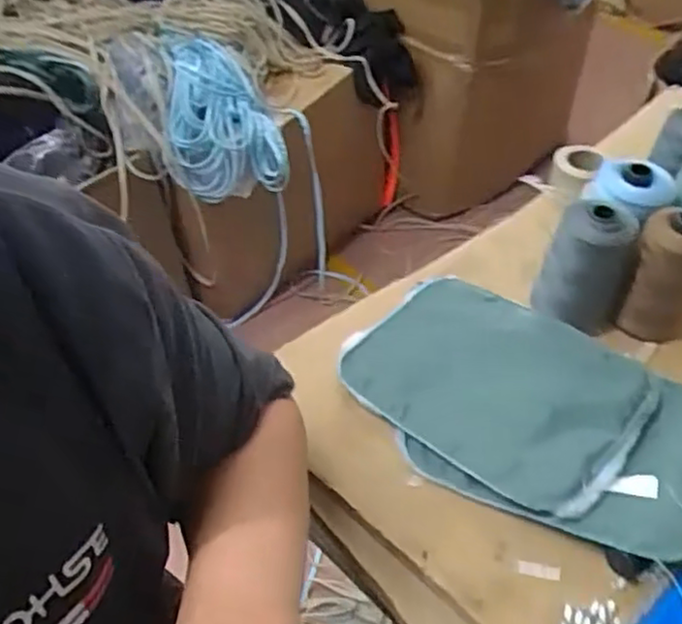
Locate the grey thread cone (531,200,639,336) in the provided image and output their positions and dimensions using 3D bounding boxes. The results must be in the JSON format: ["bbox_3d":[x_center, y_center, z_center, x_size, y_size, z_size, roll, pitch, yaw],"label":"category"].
[{"bbox_3d":[0.220,-0.048,0.616,0.076,0.125,0.060,10,50,13],"label":"grey thread cone"}]

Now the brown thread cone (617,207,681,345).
[{"bbox_3d":[0.279,-0.027,0.595,0.057,0.113,0.060,21,53,22],"label":"brown thread cone"}]

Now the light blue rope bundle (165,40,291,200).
[{"bbox_3d":[-0.227,-0.390,1.364,0.217,0.204,0.283,-6,48,-1],"label":"light blue rope bundle"}]

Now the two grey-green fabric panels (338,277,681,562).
[{"bbox_3d":[0.150,0.071,0.558,0.295,0.023,0.184,27,55,26],"label":"two grey-green fabric panels"}]

